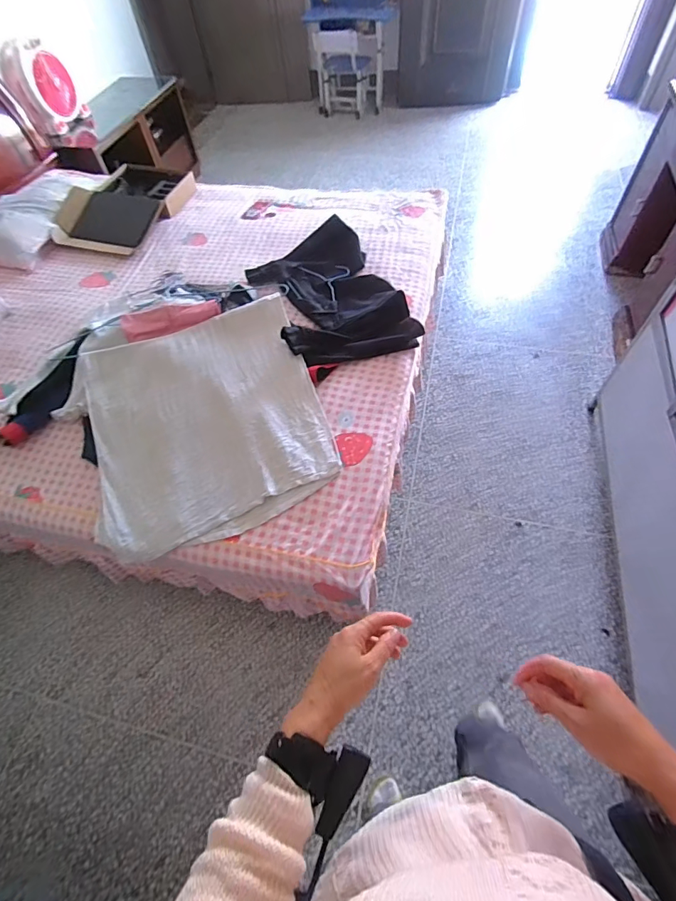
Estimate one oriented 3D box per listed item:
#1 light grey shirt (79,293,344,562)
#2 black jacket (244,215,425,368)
[{"bbox_3d":[-0.389,-0.091,1.242,0.668,0.145,0.692,-15,57,-6],"label":"light grey shirt"},{"bbox_3d":[-0.039,-0.540,1.472,0.421,0.136,0.638,-21,58,-9],"label":"black jacket"}]

